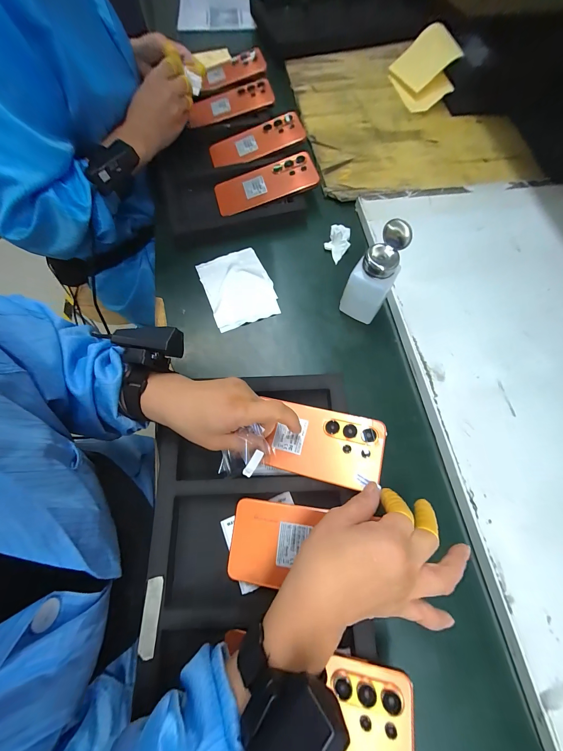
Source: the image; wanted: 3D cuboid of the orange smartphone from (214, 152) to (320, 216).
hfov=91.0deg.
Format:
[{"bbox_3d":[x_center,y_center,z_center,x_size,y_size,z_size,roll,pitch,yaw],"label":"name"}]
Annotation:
[{"bbox_3d":[-0.027,-0.318,0.462,0.168,0.012,0.080,-21,78,4],"label":"orange smartphone"}]

